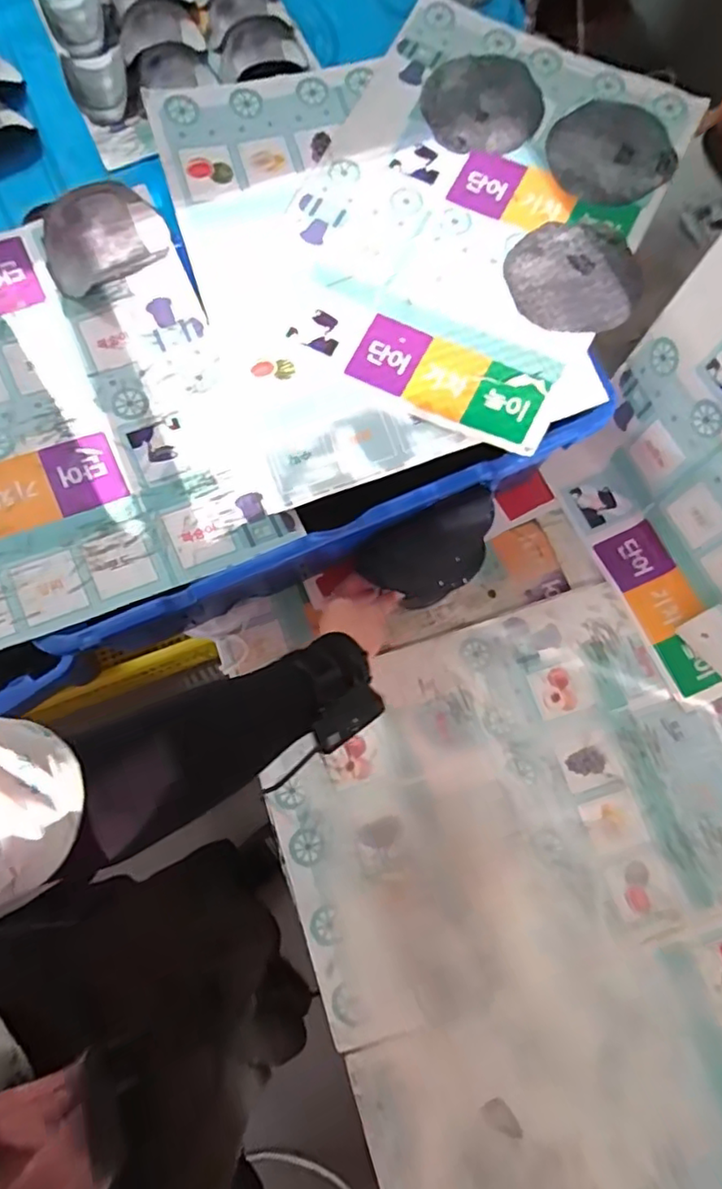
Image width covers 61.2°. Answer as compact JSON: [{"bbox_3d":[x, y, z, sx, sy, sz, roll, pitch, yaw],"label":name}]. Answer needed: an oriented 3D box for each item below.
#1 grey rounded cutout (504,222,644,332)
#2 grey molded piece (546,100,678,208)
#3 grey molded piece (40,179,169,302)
[{"bbox_3d":[0.245,-0.364,0.701,0.147,0.010,0.146,0,75,1],"label":"grey rounded cutout"},{"bbox_3d":[0.298,-0.532,0.734,0.142,0.013,0.150,0,75,1],"label":"grey molded piece"},{"bbox_3d":[-0.290,-0.397,0.688,0.140,0.054,0.092,-24,76,-5],"label":"grey molded piece"}]

